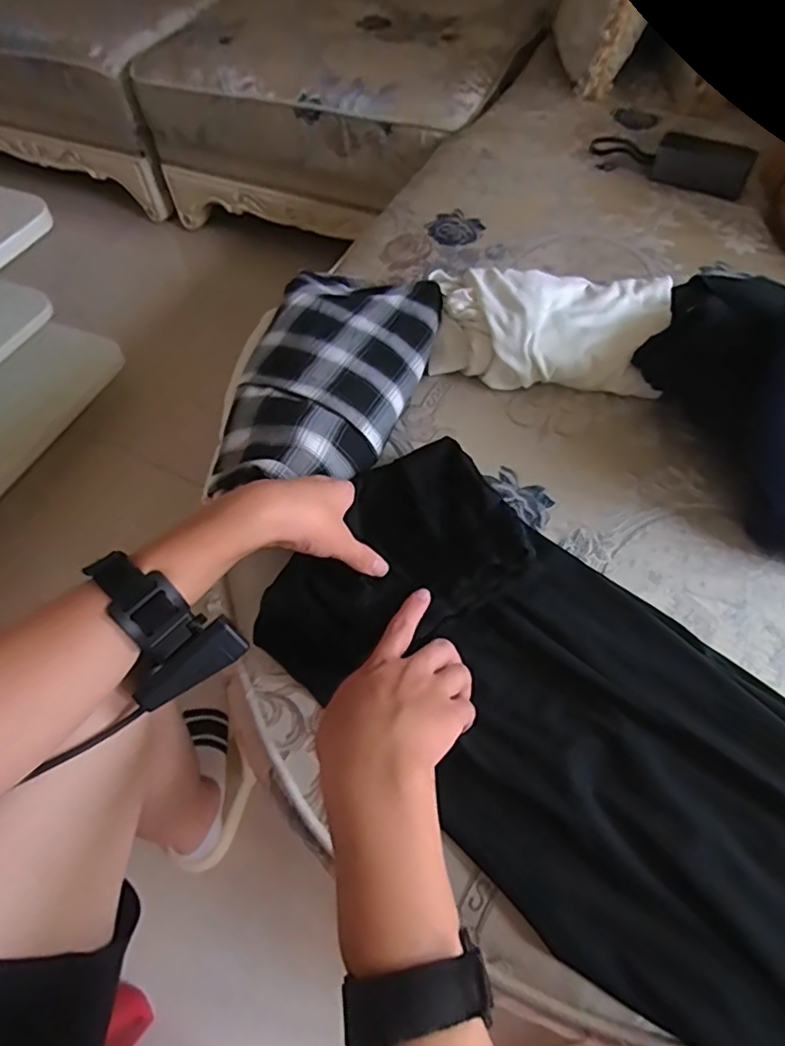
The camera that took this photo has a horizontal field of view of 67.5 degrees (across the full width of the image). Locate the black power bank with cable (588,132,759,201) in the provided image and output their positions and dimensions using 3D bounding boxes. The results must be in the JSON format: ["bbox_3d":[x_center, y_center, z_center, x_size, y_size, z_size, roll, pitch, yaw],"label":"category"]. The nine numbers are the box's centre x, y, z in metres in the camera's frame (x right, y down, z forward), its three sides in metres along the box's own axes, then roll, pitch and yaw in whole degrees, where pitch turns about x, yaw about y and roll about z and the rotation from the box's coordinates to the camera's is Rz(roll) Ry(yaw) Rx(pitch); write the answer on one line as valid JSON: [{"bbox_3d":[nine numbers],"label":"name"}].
[{"bbox_3d":[0.403,-0.532,0.854,0.220,0.046,0.069,30,63,21],"label":"black power bank with cable"}]

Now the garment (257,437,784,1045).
[{"bbox_3d":[0.161,0.167,0.417,0.559,0.042,0.238,40,75,16],"label":"garment"}]

